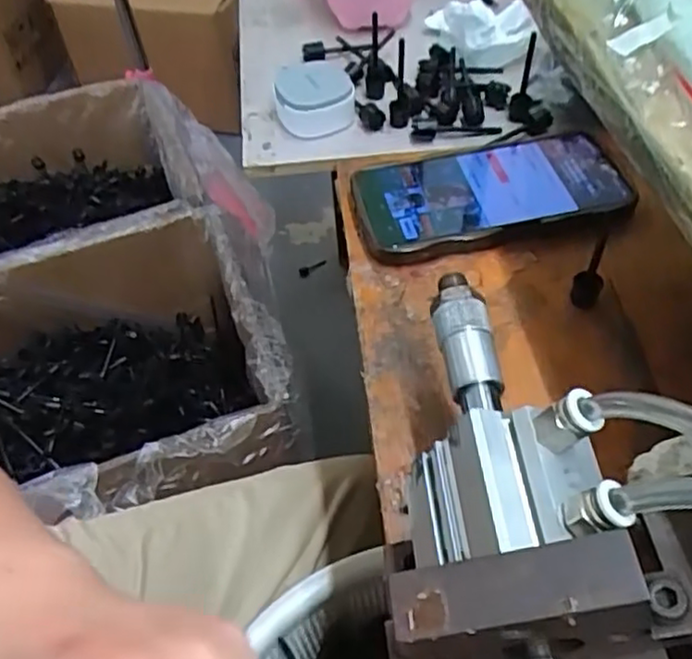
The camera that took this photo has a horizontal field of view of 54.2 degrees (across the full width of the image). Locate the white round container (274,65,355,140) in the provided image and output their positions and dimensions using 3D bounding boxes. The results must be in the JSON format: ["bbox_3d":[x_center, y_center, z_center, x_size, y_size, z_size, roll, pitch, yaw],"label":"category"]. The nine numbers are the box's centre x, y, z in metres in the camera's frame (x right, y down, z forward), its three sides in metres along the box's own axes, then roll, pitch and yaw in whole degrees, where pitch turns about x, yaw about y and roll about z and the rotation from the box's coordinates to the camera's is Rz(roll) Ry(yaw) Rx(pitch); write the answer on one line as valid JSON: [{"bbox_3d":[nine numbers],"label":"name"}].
[{"bbox_3d":[-0.022,-0.166,0.481,0.055,0.021,0.055,-4,53,0],"label":"white round container"}]

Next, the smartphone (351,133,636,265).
[{"bbox_3d":[0.093,-0.086,0.421,0.170,0.017,0.078,-9,53,-4],"label":"smartphone"}]

